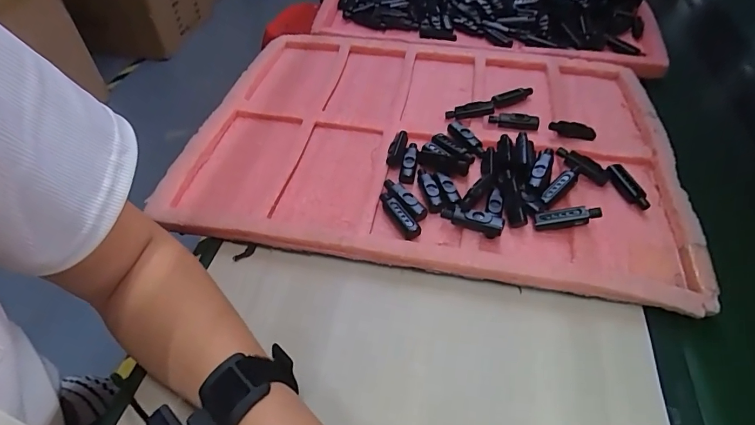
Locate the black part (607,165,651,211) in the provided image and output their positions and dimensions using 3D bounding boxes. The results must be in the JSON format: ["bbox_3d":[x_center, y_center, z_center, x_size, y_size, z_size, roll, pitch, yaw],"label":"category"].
[{"bbox_3d":[0.245,-0.025,0.424,0.016,0.012,0.055,-7,49,-6],"label":"black part"}]

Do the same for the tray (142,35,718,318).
[{"bbox_3d":[0.060,-0.103,0.490,0.496,0.033,0.364,8,49,7],"label":"tray"}]

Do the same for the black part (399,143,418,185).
[{"bbox_3d":[0.033,-0.051,0.453,0.015,0.013,0.052,7,49,7],"label":"black part"}]

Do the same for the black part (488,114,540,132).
[{"bbox_3d":[0.158,-0.106,0.500,0.056,0.013,0.014,6,49,6],"label":"black part"}]

